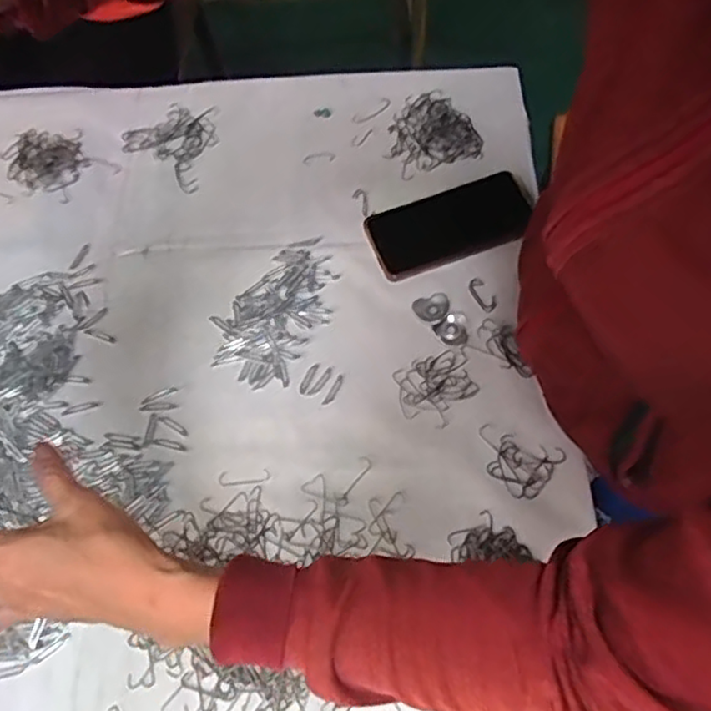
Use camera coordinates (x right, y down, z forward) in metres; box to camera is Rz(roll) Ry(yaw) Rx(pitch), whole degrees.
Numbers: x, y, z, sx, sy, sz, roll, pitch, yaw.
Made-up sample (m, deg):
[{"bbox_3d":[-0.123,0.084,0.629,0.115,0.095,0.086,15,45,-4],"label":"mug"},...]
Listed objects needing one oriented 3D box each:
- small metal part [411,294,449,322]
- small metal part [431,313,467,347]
[{"bbox_3d":[0.075,-0.046,0.629,0.035,0.004,0.031,-15,66,-6],"label":"small metal part"},{"bbox_3d":[0.090,-0.026,0.617,0.030,0.011,0.031,-1,65,1],"label":"small metal part"}]

